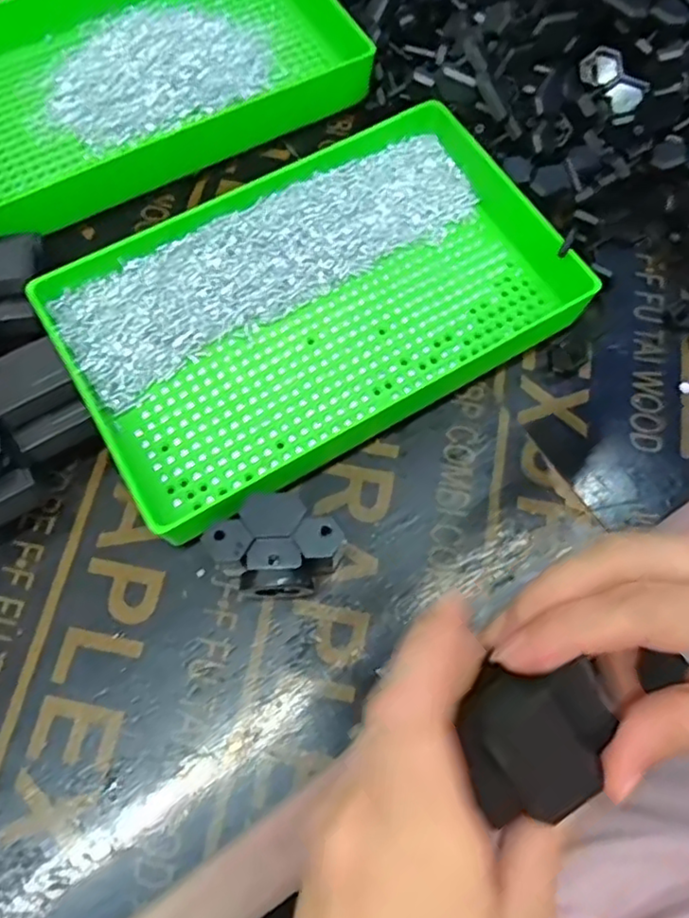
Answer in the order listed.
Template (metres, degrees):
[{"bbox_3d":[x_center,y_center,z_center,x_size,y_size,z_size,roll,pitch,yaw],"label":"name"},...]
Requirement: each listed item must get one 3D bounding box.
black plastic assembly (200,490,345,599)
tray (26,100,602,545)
[{"bbox_3d":[-0.029,0.041,0.285,0.045,0.041,0.046,-42,77,-14],"label":"black plastic assembly"},{"bbox_3d":[-0.015,-0.080,0.329,0.244,0.034,0.157,-31,75,-11],"label":"tray"}]

